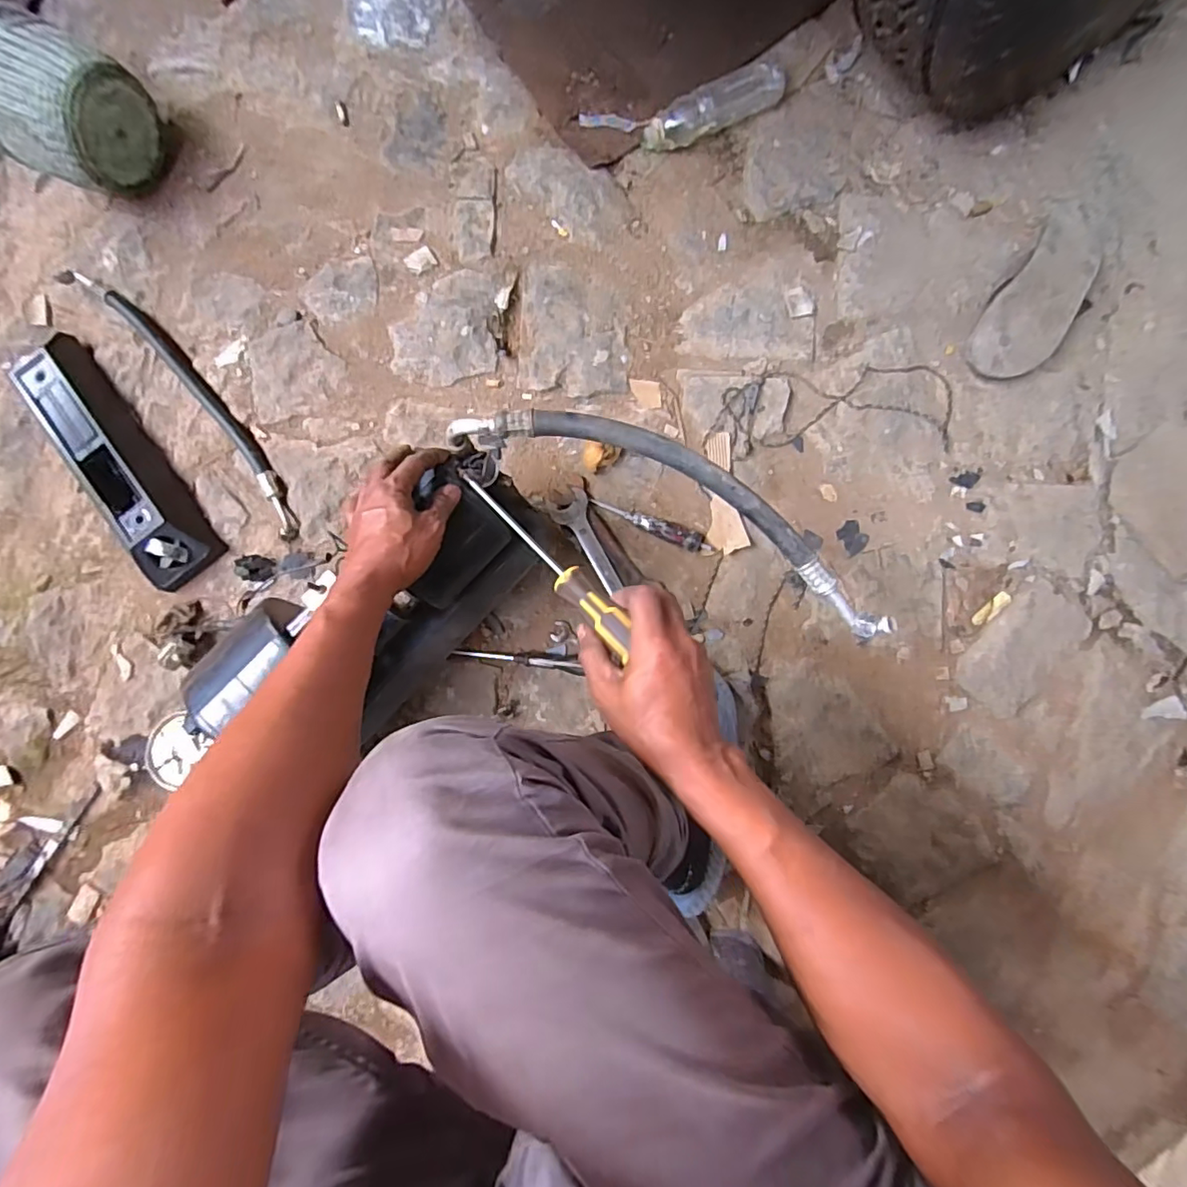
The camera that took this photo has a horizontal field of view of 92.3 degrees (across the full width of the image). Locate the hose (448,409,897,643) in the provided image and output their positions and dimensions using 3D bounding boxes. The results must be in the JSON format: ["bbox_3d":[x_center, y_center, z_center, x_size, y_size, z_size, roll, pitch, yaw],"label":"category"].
[{"bbox_3d":[0.078,-0.088,0.534,0.435,0.066,0.084,26,89,2],"label":"hose"}]

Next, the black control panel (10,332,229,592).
[{"bbox_3d":[-0.669,-0.184,0.788,0.113,0.063,0.380,-34,85,0],"label":"black control panel"}]

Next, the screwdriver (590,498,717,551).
[{"bbox_3d":[0.081,-0.091,0.789,0.176,0.018,0.026,18,87,3],"label":"screwdriver"}]

